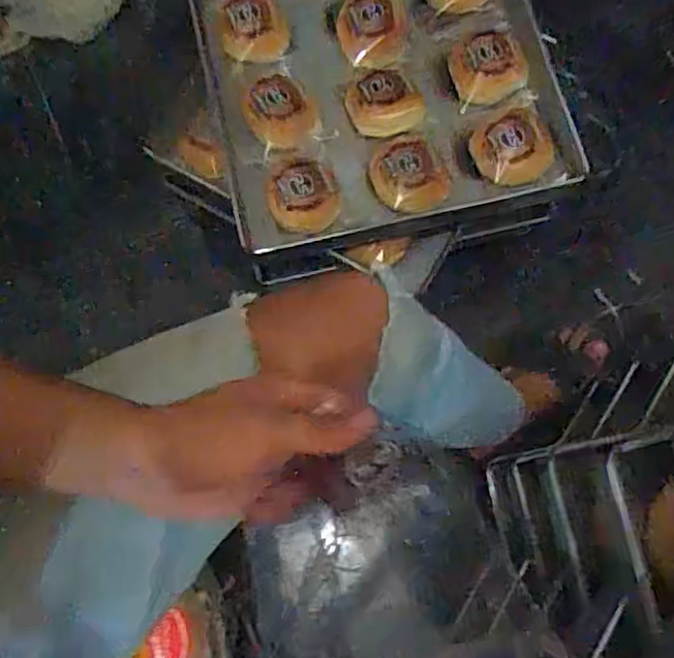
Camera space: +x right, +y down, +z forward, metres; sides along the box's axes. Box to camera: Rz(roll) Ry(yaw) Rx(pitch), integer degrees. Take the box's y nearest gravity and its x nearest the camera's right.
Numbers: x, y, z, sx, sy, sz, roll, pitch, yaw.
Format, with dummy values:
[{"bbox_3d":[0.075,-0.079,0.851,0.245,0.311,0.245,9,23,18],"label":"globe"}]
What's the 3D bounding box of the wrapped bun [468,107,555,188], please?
[{"bbox_3d":[0.212,-0.227,0.813,0.086,0.034,0.098,-25,76,-5],"label":"wrapped bun"}]

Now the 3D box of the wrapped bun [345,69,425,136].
[{"bbox_3d":[0.064,-0.281,0.834,0.083,0.047,0.079,0,75,1],"label":"wrapped bun"}]

